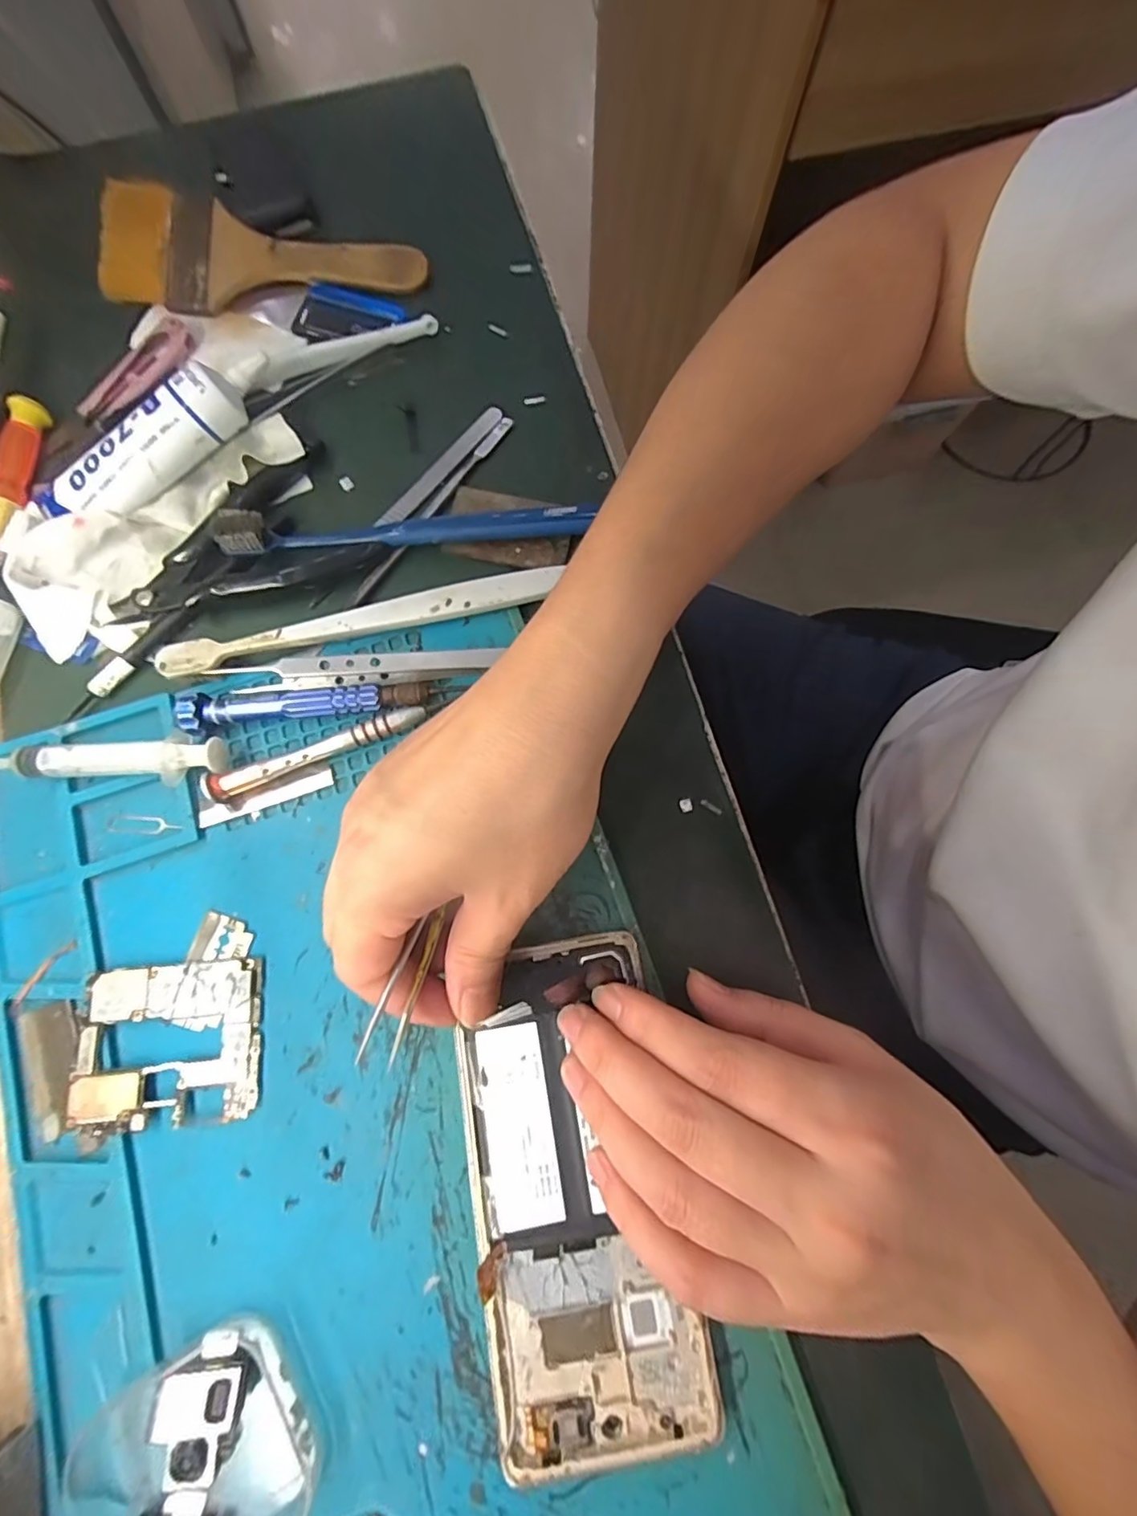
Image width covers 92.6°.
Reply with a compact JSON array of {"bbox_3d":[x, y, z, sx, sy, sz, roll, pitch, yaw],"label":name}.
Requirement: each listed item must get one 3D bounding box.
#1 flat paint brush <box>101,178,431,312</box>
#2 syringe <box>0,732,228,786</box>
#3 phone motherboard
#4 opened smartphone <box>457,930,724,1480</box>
[{"bbox_3d":[-0.161,-0.268,0.288,0.162,0.024,0.061,2,77,0],"label":"flat paint brush"},{"bbox_3d":[-0.188,0.003,0.229,0.088,0.013,0.019,-5,77,-1],"label":"syringe"},{"bbox_3d":[-0.153,0.110,0.209,0.064,0.006,0.057,-4,77,-1],"label":"phone motherboard"},{"bbox_3d":[0.002,0.151,0.196,0.072,0.009,0.160,-8,79,-2],"label":"opened smartphone"}]

